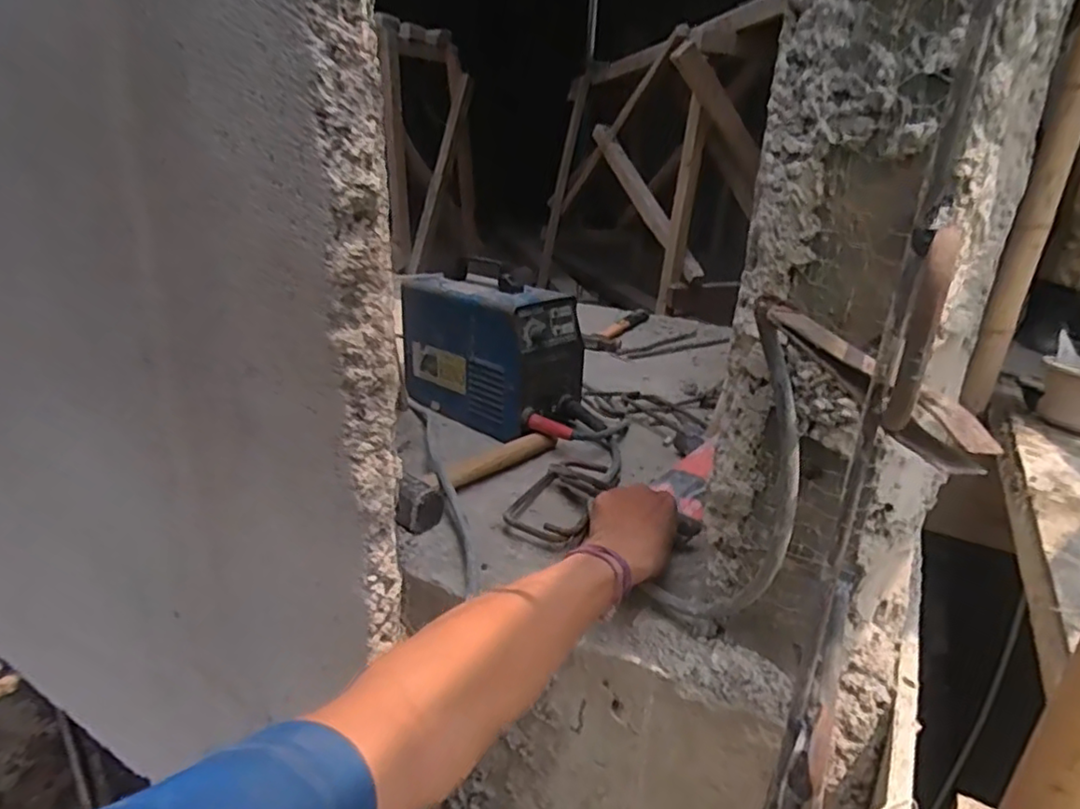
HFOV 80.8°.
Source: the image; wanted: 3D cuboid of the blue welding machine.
[{"bbox_3d":[-0.068,-0.082,0.964,0.152,0.194,0.284,-15,28,-39],"label":"blue welding machine"}]

